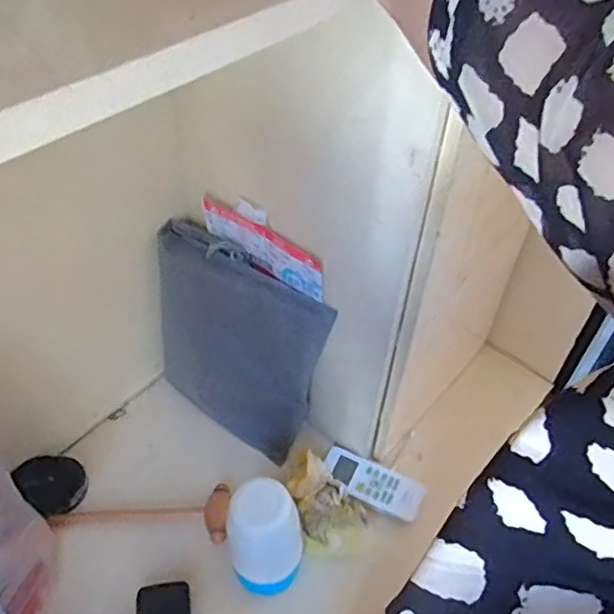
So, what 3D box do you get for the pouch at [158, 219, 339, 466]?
[{"bbox_3d":[-0.092,0.050,0.773,0.223,0.271,0.027,24,38,11],"label":"pouch"}]

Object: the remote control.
[{"bbox_3d":[0.083,0.220,0.773,0.130,0.012,0.057,23,50,17],"label":"remote control"}]

